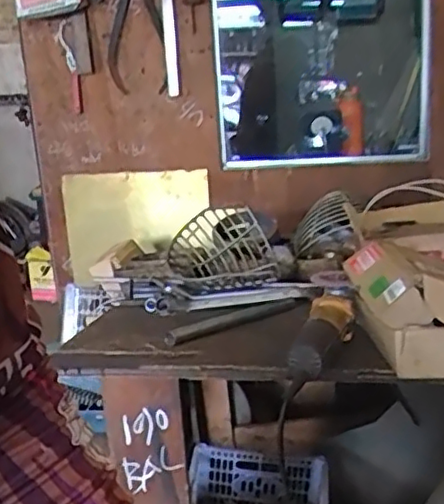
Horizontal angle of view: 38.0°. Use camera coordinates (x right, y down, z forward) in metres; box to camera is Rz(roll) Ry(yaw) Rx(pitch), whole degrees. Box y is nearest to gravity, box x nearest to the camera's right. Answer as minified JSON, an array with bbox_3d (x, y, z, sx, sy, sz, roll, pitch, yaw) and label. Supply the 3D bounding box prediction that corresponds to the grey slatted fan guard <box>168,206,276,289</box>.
[{"bbox_3d":[-0.001,-0.010,1.386,0.227,0.116,0.247,-4,15,-2],"label":"grey slatted fan guard"}]

